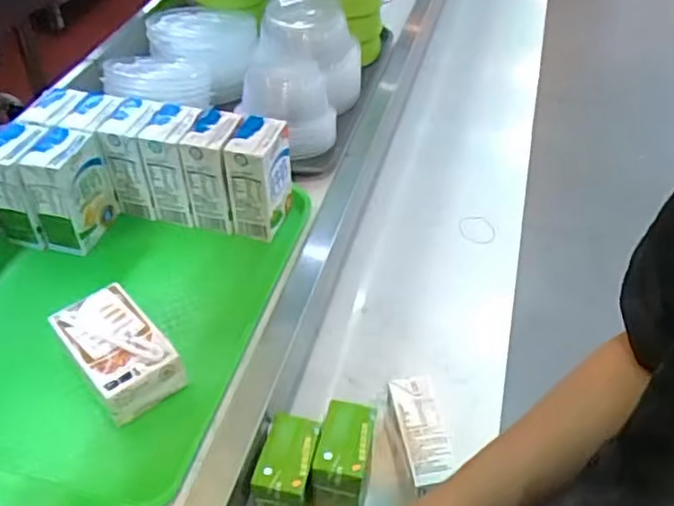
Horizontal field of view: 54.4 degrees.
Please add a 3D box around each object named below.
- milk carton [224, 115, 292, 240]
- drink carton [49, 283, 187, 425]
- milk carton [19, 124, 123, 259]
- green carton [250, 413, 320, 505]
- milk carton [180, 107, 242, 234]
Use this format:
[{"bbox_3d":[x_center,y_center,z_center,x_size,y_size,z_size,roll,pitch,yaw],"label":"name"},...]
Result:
[{"bbox_3d":[-0.076,-0.075,0.653,0.045,0.103,0.063,10,45,10],"label":"milk carton"},{"bbox_3d":[-0.180,0.080,0.542,0.065,0.035,0.115,-31,52,-28],"label":"drink carton"},{"bbox_3d":[-0.261,-0.063,0.644,0.049,0.104,0.068,8,45,8],"label":"milk carton"},{"bbox_3d":[-0.041,0.186,0.541,0.043,0.082,0.069,7,45,7],"label":"green carton"},{"bbox_3d":[-0.121,-0.081,0.657,0.044,0.112,0.051,9,45,9],"label":"milk carton"}]

